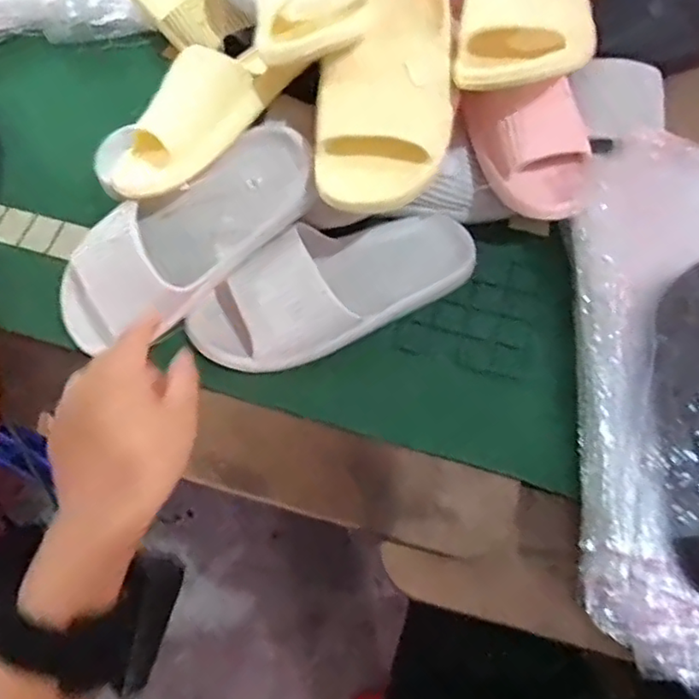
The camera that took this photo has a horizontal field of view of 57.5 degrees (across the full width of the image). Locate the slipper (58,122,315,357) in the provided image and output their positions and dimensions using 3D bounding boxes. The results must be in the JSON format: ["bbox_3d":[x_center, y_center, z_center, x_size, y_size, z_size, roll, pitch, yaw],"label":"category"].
[{"bbox_3d":[-0.138,-0.091,0.519,0.245,0.059,0.091,-35,71,2],"label":"slipper"}]

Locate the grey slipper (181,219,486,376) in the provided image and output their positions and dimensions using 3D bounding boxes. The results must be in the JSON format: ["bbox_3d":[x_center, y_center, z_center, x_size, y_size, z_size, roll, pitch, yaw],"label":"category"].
[{"bbox_3d":[-0.011,-0.058,0.558,0.257,0.056,0.102,-28,70,-13],"label":"grey slipper"}]

